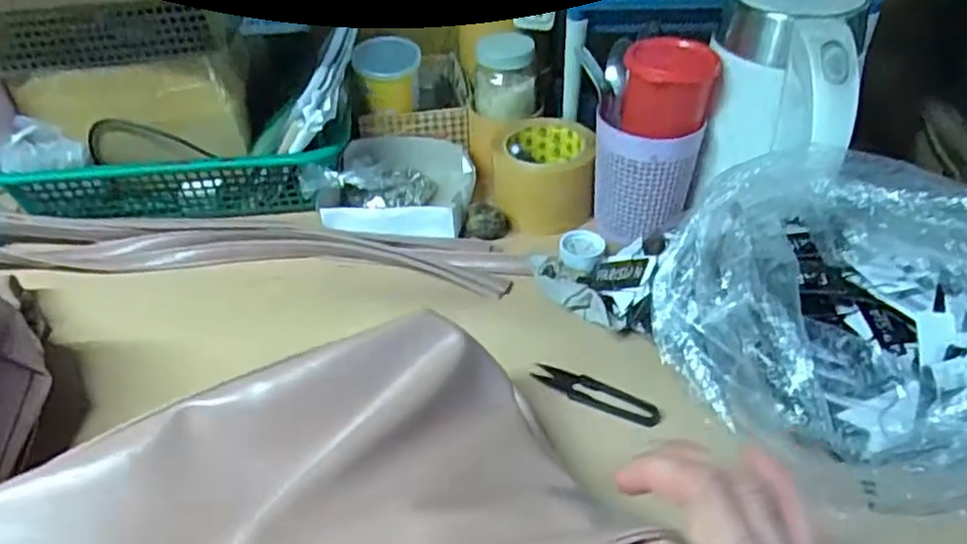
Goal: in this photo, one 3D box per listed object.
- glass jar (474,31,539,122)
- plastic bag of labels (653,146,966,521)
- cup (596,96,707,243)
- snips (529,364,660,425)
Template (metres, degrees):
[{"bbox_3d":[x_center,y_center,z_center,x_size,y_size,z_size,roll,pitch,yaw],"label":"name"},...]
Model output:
[{"bbox_3d":[0.022,-0.193,0.717,0.060,0.089,0.060,-1,41,1],"label":"glass jar"},{"bbox_3d":[0.248,0.035,0.458,0.193,0.144,0.245,-24,45,-24],"label":"plastic bag of labels"},{"bbox_3d":[0.146,-0.088,0.637,0.090,0.098,0.084,-1,41,1],"label":"cup"},{"bbox_3d":[0.082,0.091,0.519,0.099,0.009,0.027,19,45,22],"label":"snips"}]

